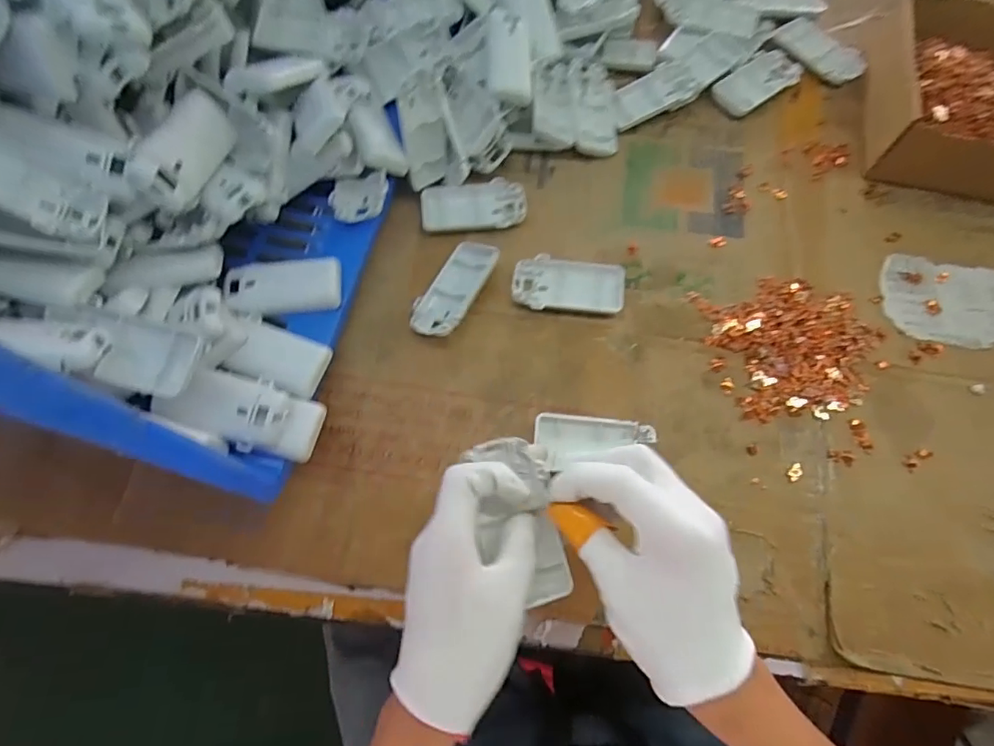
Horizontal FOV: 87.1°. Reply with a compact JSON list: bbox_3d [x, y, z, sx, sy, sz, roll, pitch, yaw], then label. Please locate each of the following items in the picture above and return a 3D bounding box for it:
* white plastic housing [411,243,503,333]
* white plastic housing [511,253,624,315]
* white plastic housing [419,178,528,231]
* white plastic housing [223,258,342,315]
[{"bbox_3d":[-0.037,-0.073,0.462,0.047,0.023,0.096,32,76,12],"label":"white plastic housing"},{"bbox_3d":[0.064,-0.079,0.468,0.097,0.017,0.052,3,72,3],"label":"white plastic housing"},{"bbox_3d":[-0.022,-0.159,0.500,0.097,0.016,0.055,0,72,2],"label":"white plastic housing"},{"bbox_3d":[-0.177,-0.070,0.434,0.091,0.012,0.044,-7,89,-10],"label":"white plastic housing"}]

